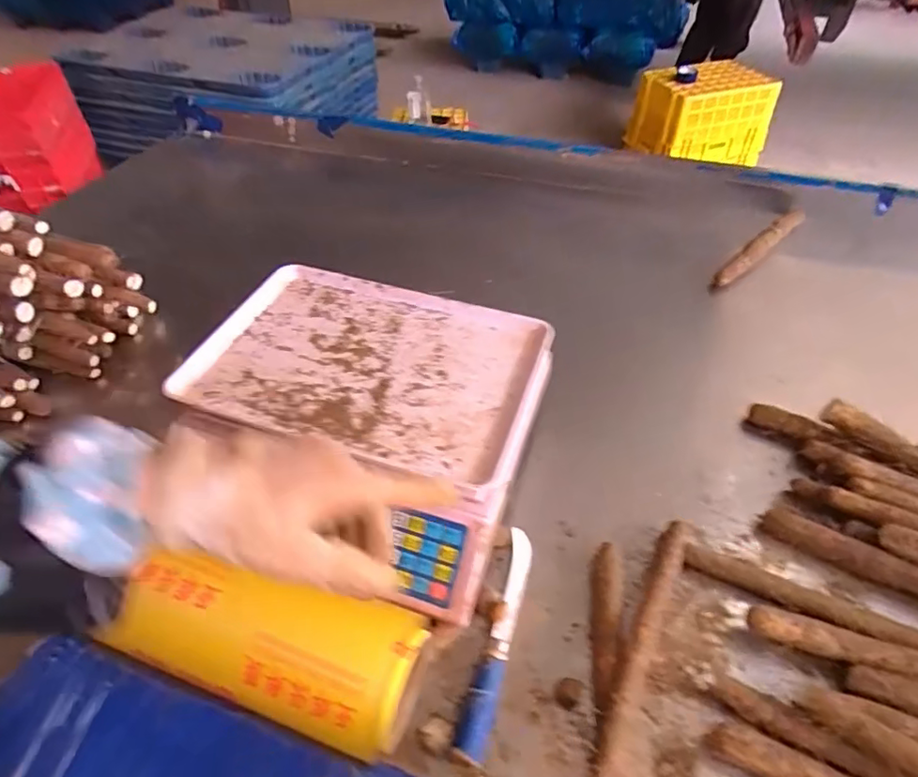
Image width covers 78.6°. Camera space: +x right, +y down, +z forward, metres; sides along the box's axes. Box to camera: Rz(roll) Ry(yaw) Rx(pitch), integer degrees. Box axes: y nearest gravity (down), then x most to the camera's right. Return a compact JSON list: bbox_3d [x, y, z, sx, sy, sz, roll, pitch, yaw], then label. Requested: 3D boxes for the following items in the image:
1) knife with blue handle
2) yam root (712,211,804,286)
[{"bbox_3d":[0.036,0.212,0.493,0.023,0.026,0.204,12,48,12],"label":"knife with blue handle"},{"bbox_3d":[0.509,-0.244,0.939,0.029,0.042,0.309,34,56,28],"label":"yam root"}]

